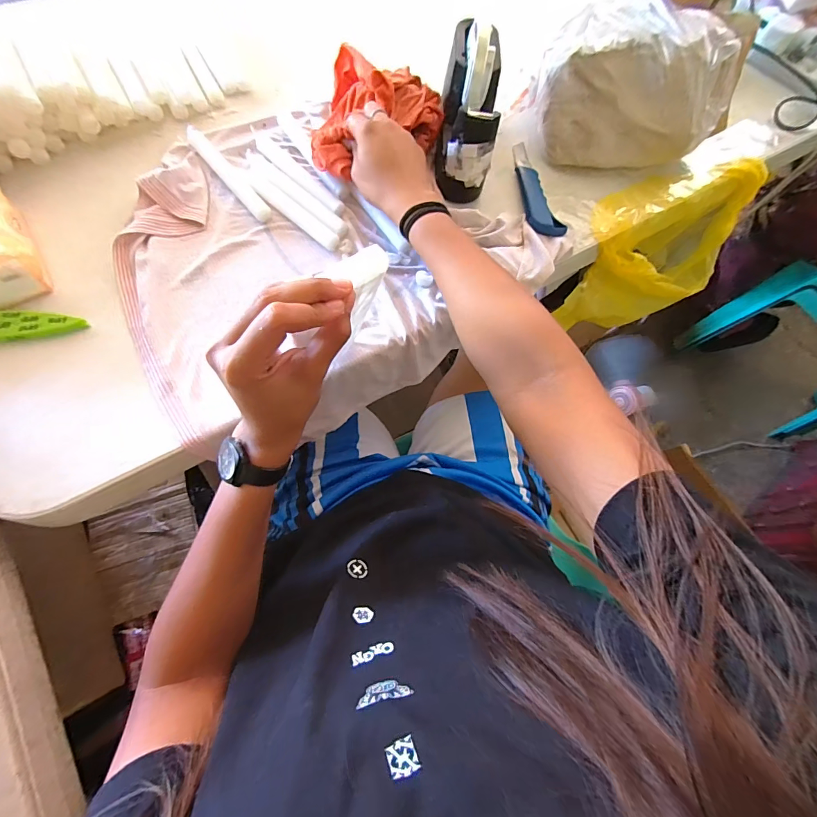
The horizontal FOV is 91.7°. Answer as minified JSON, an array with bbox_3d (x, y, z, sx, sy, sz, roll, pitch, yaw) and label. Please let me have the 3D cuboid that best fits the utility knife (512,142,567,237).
[{"bbox_3d":[0.158,-0.290,0.505,0.038,0.019,0.178,-4,70,-6],"label":"utility knife"}]

